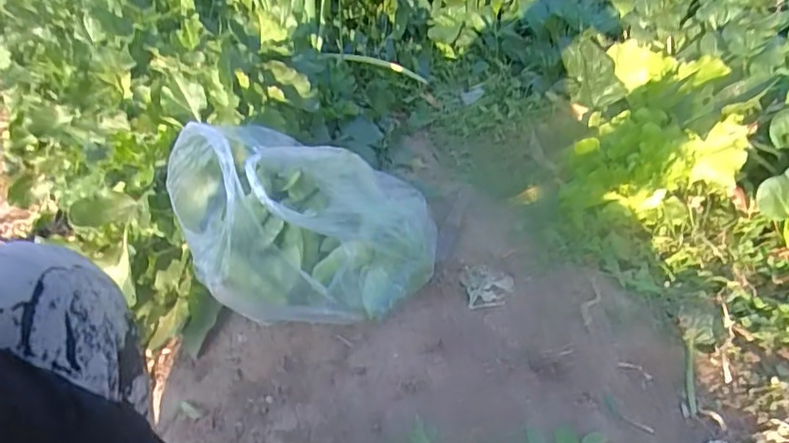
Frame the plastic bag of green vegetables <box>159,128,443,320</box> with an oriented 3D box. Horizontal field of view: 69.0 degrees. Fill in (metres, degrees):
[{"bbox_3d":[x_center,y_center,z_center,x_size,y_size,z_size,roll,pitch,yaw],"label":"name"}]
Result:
[{"bbox_3d":[-0.107,-0.004,0.738,0.322,0.253,0.228,-8,34,-5],"label":"plastic bag of green vegetables"}]

